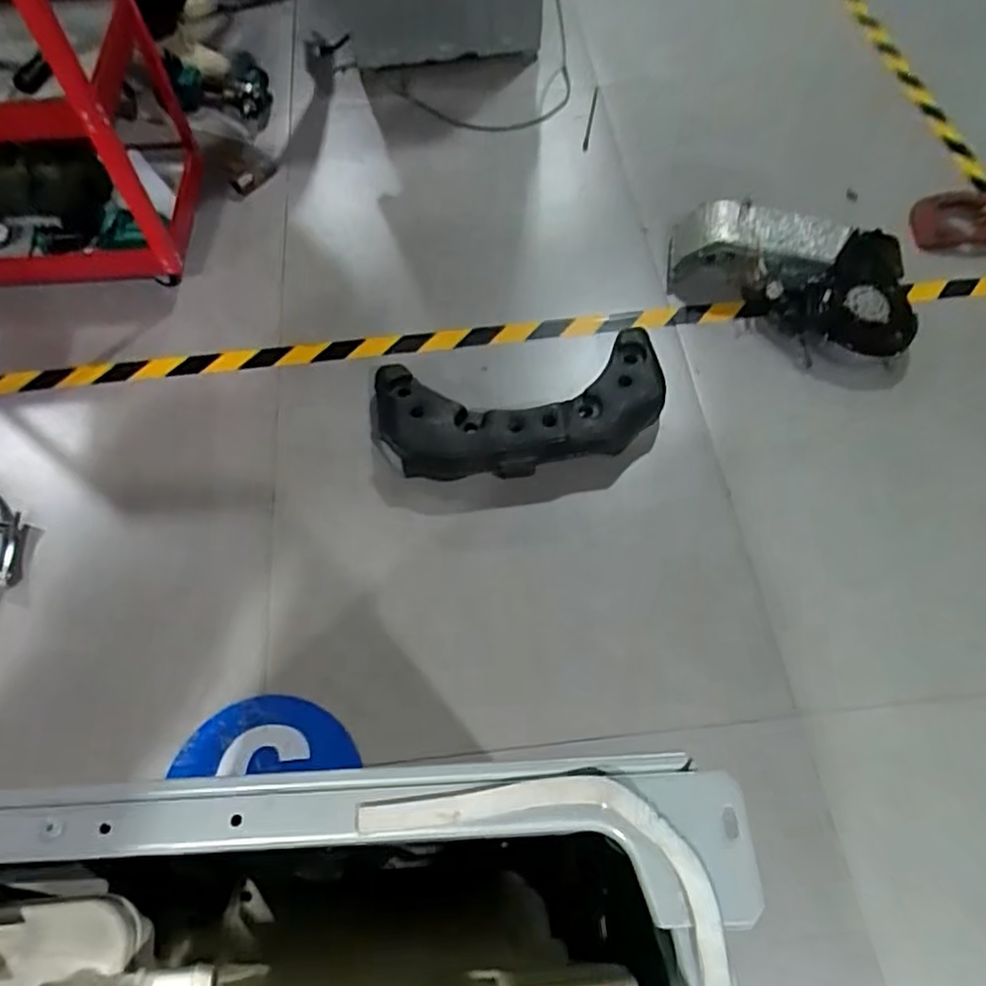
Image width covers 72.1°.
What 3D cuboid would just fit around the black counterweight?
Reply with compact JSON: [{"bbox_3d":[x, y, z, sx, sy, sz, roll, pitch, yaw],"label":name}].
[{"bbox_3d":[0.046,-0.152,1.228,0.515,0.078,0.255,-5,62,-1],"label":"black counterweight"}]

